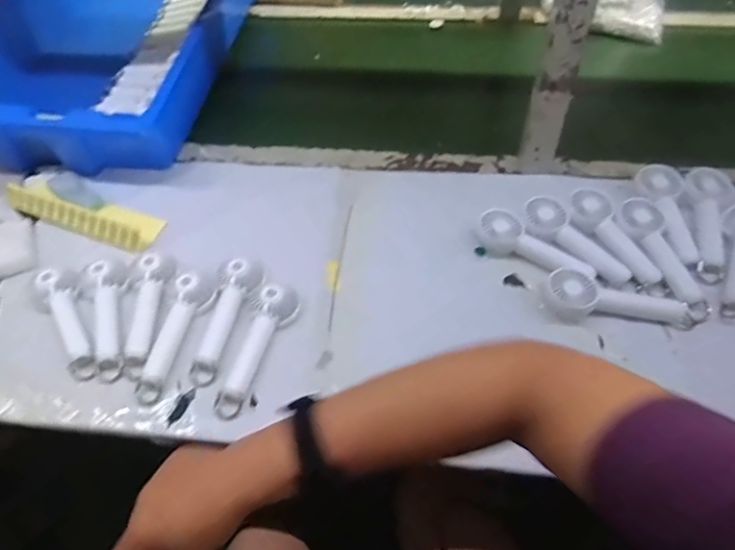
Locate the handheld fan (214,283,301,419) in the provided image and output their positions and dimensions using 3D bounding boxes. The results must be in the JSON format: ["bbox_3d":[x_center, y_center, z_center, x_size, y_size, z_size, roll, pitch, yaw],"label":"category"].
[{"bbox_3d":[-0.122,0.078,0.583,0.053,0.034,0.153,10,53,10],"label":"handheld fan"}]

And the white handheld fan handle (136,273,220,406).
[{"bbox_3d":[-0.214,0.067,0.597,0.042,0.029,0.151,10,53,10],"label":"white handheld fan handle"}]

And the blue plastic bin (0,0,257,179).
[{"bbox_3d":[-0.444,-0.439,0.924,0.404,0.101,0.644,4,52,6],"label":"blue plastic bin"}]

